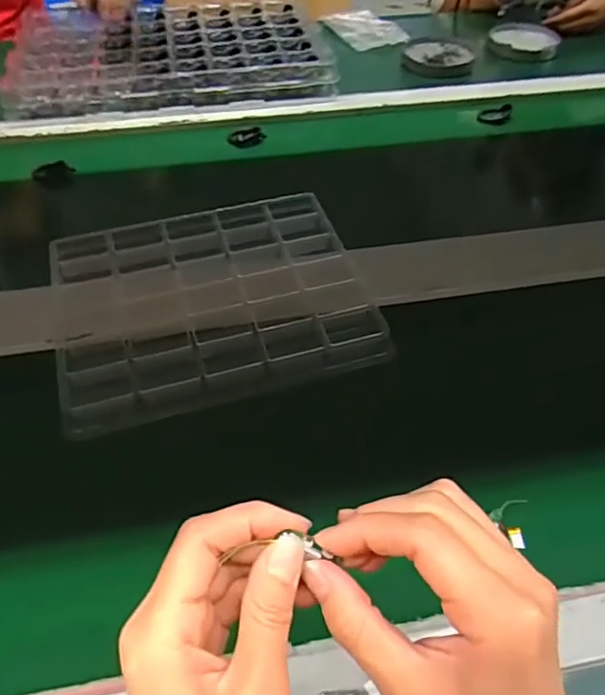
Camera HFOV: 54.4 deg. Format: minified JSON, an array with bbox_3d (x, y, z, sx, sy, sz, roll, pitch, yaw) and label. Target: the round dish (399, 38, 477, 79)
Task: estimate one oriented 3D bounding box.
[{"bbox_3d":[0.222,-0.478,0.962,0.117,0.025,0.113,1,50,-1],"label":"round dish"}]

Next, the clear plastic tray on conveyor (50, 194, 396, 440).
[{"bbox_3d":[-0.093,-0.051,0.589,0.290,0.036,0.231,-13,51,-13],"label":"clear plastic tray on conveyor"}]

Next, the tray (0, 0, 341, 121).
[{"bbox_3d":[-0.201,-0.461,0.919,0.465,0.046,0.288,-7,50,-8],"label":"tray"}]

